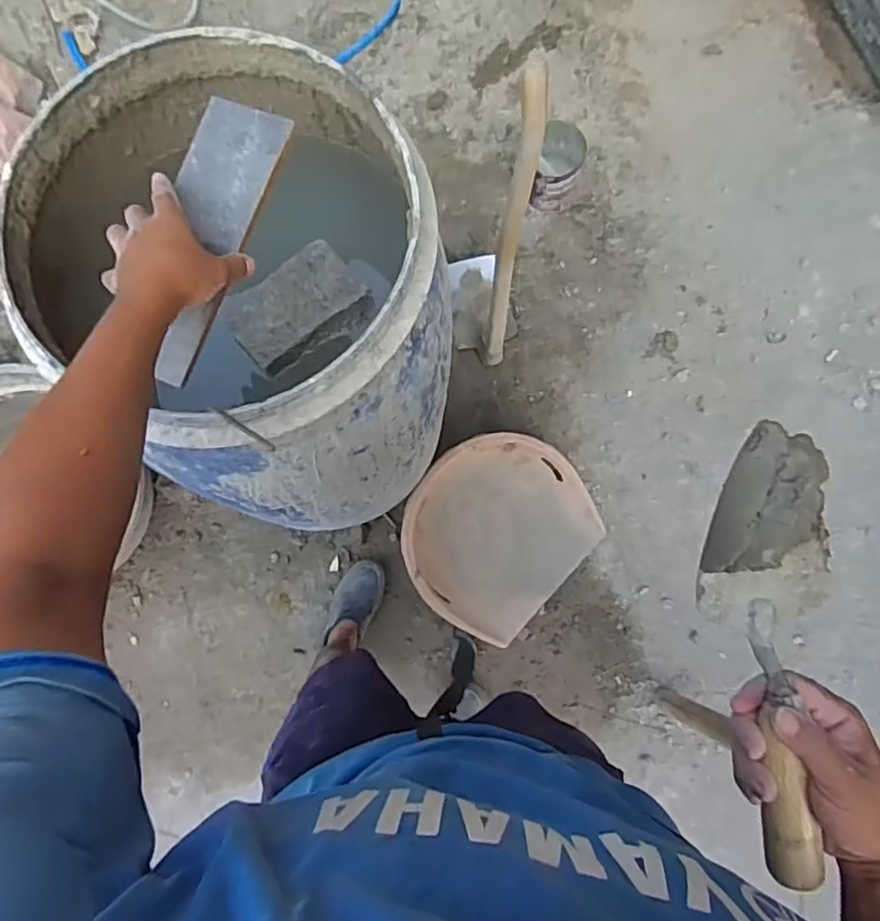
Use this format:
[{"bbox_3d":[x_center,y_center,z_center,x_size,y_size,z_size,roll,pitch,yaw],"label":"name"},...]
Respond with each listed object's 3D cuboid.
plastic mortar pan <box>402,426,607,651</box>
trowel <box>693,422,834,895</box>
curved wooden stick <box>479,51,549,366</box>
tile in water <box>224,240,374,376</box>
[{"bbox_3d":[0.138,0.164,1.429,0.416,0.106,0.443,45,82,-5],"label":"plastic mortar pan"},{"bbox_3d":[0.221,0.127,0.416,0.074,0.051,0.299,-7,97,0],"label":"trowel"},{"bbox_3d":[0.132,-0.396,1.216,0.052,0.753,0.134,13,77,1],"label":"curved wooden stick"},{"bbox_3d":[-0.171,-0.182,0.752,0.155,0.041,0.098,-39,81,-10],"label":"tile in water"}]

